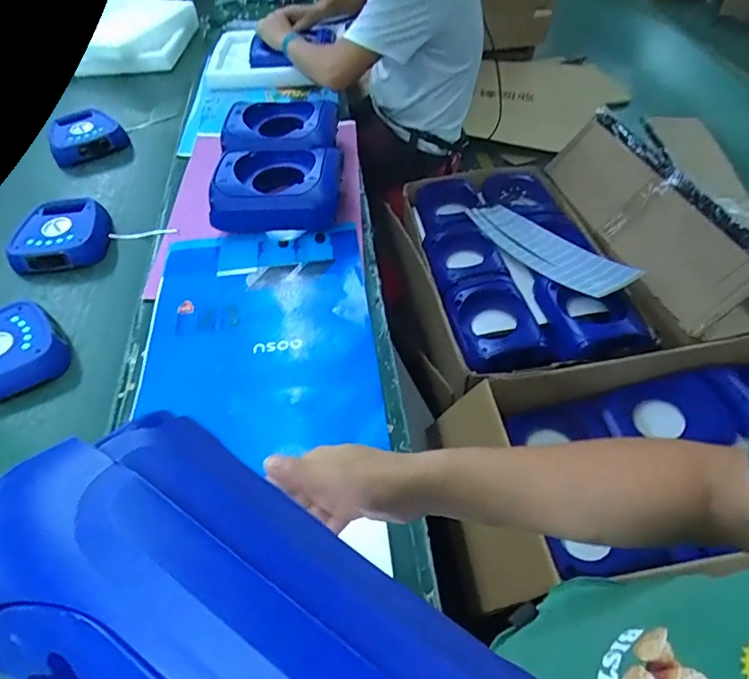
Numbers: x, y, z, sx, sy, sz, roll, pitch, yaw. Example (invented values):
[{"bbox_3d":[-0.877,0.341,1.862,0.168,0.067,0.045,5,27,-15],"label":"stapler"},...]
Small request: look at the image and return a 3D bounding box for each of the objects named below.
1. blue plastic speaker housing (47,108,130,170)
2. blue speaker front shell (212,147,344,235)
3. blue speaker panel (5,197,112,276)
[{"bbox_3d":[-0.633,-0.444,1.117,0.170,0.062,0.096,-35,56,-24],"label":"blue plastic speaker housing"},{"bbox_3d":[-0.171,-0.267,0.912,0.214,0.098,0.136,1,49,5],"label":"blue speaker front shell"},{"bbox_3d":[-0.559,-0.186,0.915,0.154,0.057,0.151,-7,49,-2],"label":"blue speaker panel"}]

